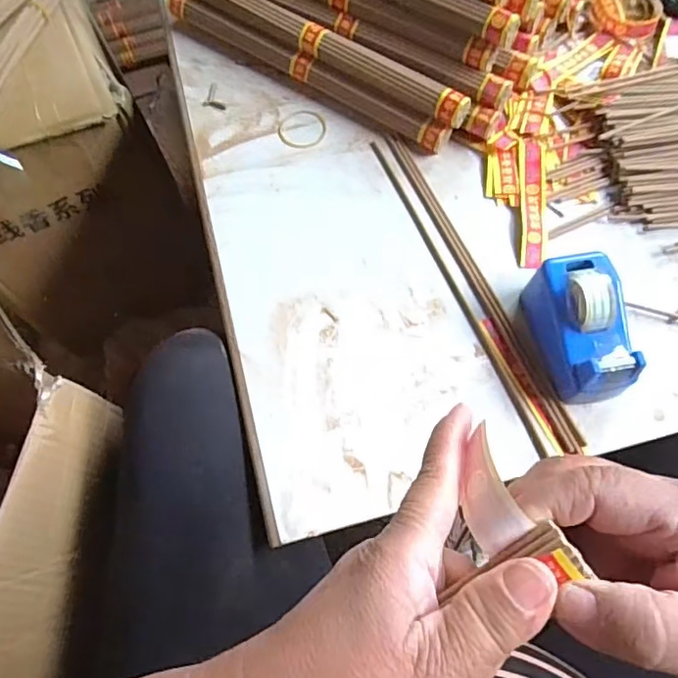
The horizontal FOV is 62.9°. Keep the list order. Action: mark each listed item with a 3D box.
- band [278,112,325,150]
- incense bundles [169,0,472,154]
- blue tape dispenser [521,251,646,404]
[{"bbox_3d":[-0.035,-0.198,0.521,0.044,0.004,0.046,0,67,1],"label":"band"},{"bbox_3d":[-0.026,-0.271,0.525,0.320,0.046,0.051,32,71,13],"label":"incense bundles"},{"bbox_3d":[0.177,-0.008,0.403,0.053,0.060,0.098,-9,67,-3],"label":"blue tape dispenser"}]

